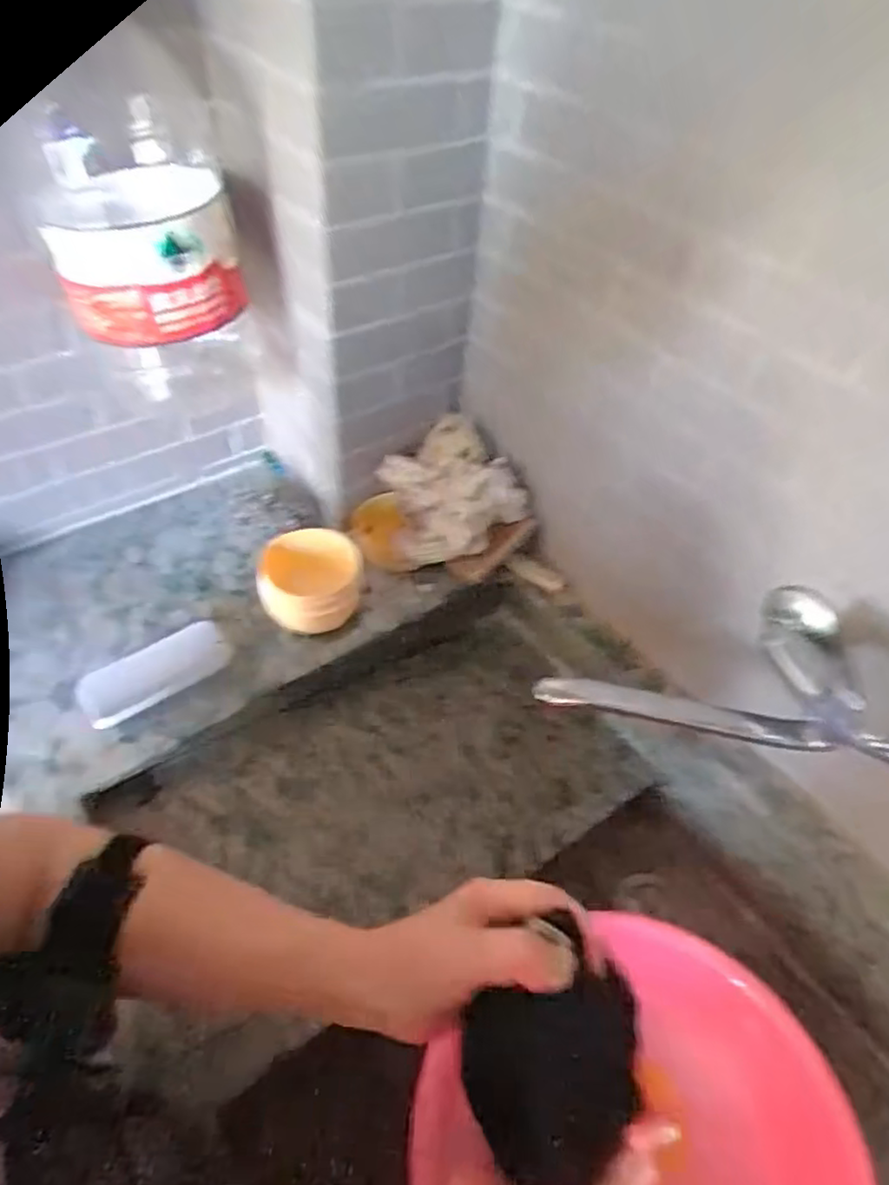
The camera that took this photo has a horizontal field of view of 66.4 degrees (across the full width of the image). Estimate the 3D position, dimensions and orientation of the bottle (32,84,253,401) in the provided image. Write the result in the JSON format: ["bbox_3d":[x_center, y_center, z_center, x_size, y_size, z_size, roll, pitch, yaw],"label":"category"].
[{"bbox_3d":[-0.255,-0.279,0.608,0.127,0.232,0.124,-1,49,-6],"label":"bottle"}]

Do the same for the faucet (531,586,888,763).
[{"bbox_3d":[0.259,0.063,0.558,0.335,0.075,0.142,14,49,7],"label":"faucet"}]

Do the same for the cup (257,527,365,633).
[{"bbox_3d":[-0.146,-0.009,0.739,0.107,0.070,0.100,3,49,-3],"label":"cup"}]

